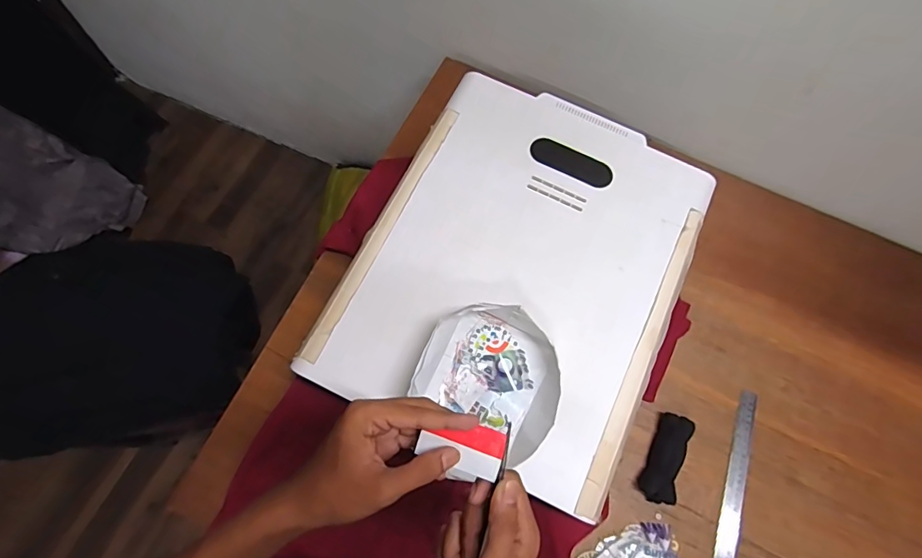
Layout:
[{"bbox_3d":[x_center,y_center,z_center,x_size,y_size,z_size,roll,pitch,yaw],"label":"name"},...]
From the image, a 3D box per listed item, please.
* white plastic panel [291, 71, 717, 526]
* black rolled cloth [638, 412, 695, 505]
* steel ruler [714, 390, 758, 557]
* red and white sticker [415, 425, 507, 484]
[{"bbox_3d":[0.084,-0.024,0.621,0.397,0.025,0.495,25,72,4],"label":"white plastic panel"},{"bbox_3d":[0.302,0.265,0.697,0.046,0.031,0.128,25,72,4],"label":"black rolled cloth"},{"bbox_3d":[0.403,0.318,0.697,0.027,0.005,0.308,16,71,15],"label":"steel ruler"},{"bbox_3d":[0.002,0.134,0.382,0.066,0.009,0.037,17,79,10],"label":"red and white sticker"}]

